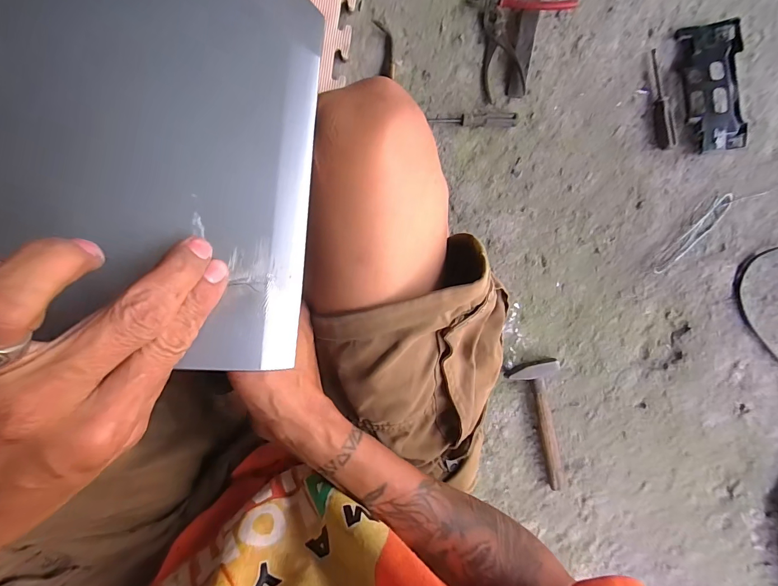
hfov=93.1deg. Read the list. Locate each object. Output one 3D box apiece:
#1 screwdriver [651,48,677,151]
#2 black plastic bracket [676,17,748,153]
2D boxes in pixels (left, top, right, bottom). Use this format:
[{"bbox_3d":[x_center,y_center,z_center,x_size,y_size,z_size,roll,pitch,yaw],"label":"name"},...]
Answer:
[{"bbox_3d":[0.455,-0.322,0.613,0.025,0.016,0.162,-5,93,-1],"label":"screwdriver"},{"bbox_3d":[0.536,-0.341,0.608,0.093,0.030,0.206,-6,93,-1],"label":"black plastic bracket"}]

